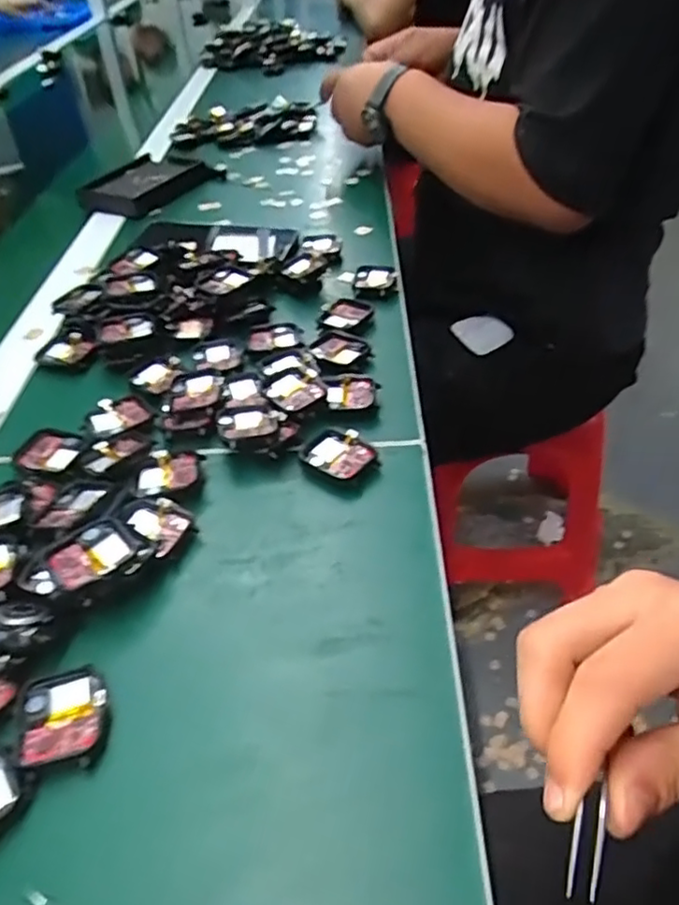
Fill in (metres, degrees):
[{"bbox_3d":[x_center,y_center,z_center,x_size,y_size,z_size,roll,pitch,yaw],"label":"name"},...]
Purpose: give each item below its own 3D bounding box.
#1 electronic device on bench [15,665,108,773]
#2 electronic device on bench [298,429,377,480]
[{"bbox_3d":[-0.122,0.117,0.290,0.038,0.007,0.046,-13,42,-8],"label":"electronic device on bench"},{"bbox_3d":[-0.001,0.000,0.414,0.042,0.006,0.036,31,53,34],"label":"electronic device on bench"}]

